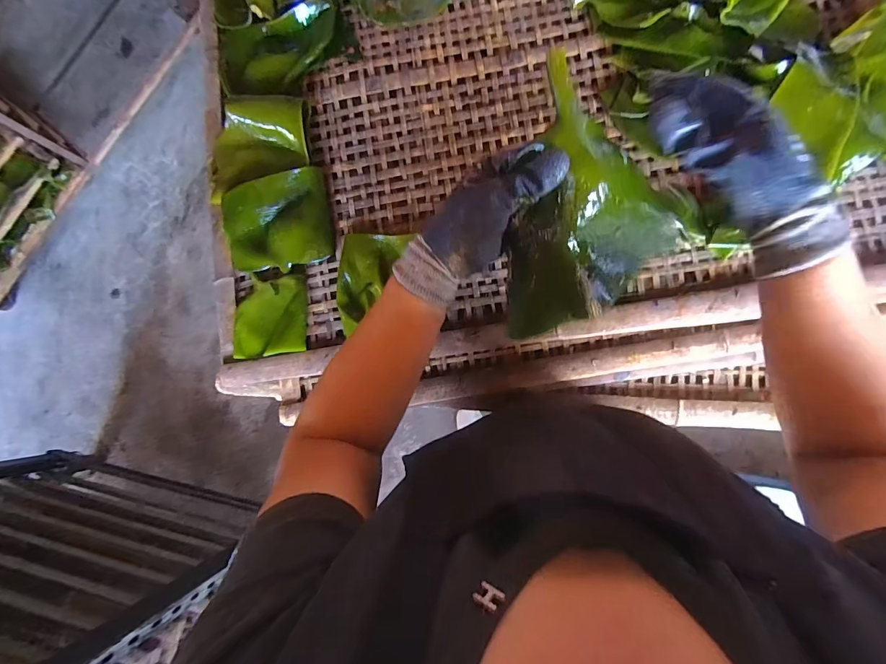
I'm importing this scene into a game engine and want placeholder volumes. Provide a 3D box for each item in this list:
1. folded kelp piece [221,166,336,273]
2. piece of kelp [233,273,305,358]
[{"bbox_3d":[-0.240,-0.159,0.579,0.154,0.028,0.135,-15,84,6],"label":"folded kelp piece"},{"bbox_3d":[-0.253,-0.023,0.589,0.106,0.024,0.117,-2,86,7],"label":"piece of kelp"}]

